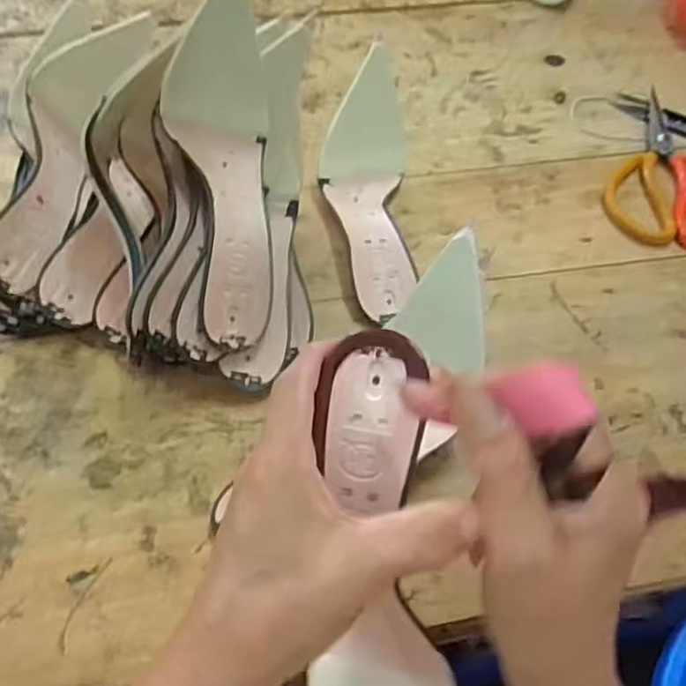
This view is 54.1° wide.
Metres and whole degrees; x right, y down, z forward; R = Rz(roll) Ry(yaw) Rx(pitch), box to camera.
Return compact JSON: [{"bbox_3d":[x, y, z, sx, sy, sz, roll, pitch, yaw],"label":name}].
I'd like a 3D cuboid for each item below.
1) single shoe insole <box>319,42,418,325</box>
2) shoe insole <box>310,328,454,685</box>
[{"bbox_3d":[0.019,-0.121,0.520,0.071,0.080,0.203,0,58,-3],"label":"single shoe insole"},{"bbox_3d":[0.016,0.110,0.278,0.062,0.064,0.227,2,82,-2],"label":"shoe insole"}]

